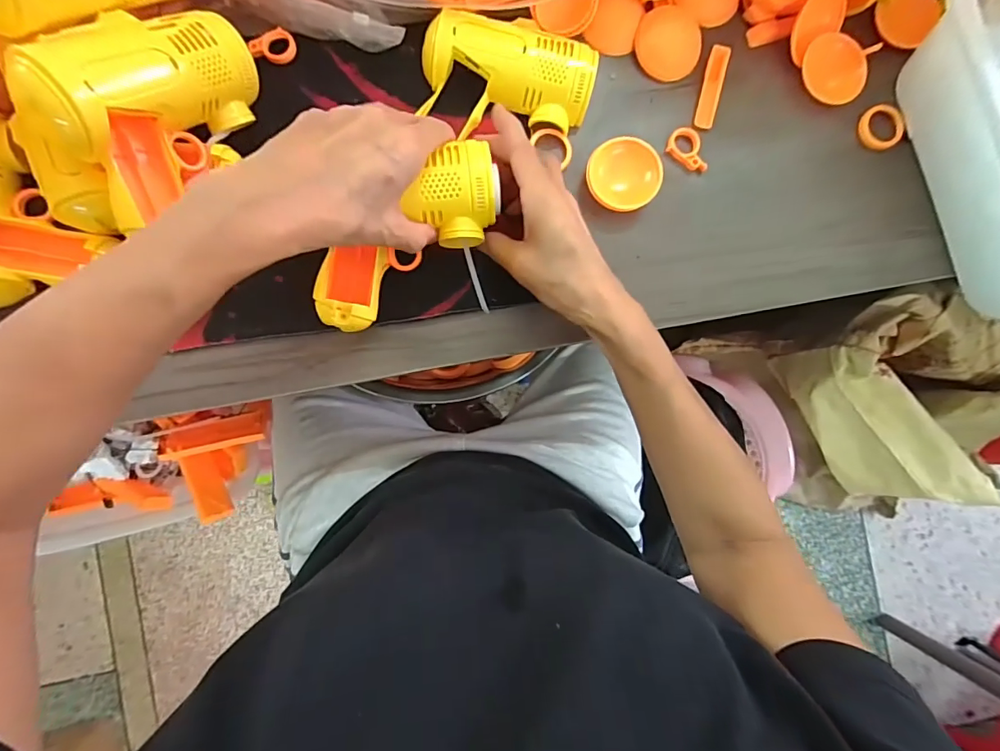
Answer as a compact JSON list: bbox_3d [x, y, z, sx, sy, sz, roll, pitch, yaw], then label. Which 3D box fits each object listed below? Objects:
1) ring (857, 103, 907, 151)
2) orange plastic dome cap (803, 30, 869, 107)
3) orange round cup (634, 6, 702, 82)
[{"bbox_3d":[0.316,-0.206,0.389,0.033,0.009,0.036,0,88,-3],"label":"ring"},{"bbox_3d":[0.270,-0.247,0.379,0.054,0.013,0.050,0,88,-3],"label":"orange plastic dome cap"},{"bbox_3d":[0.135,-0.267,0.377,0.052,0.009,0.053,0,88,-3],"label":"orange round cup"}]

